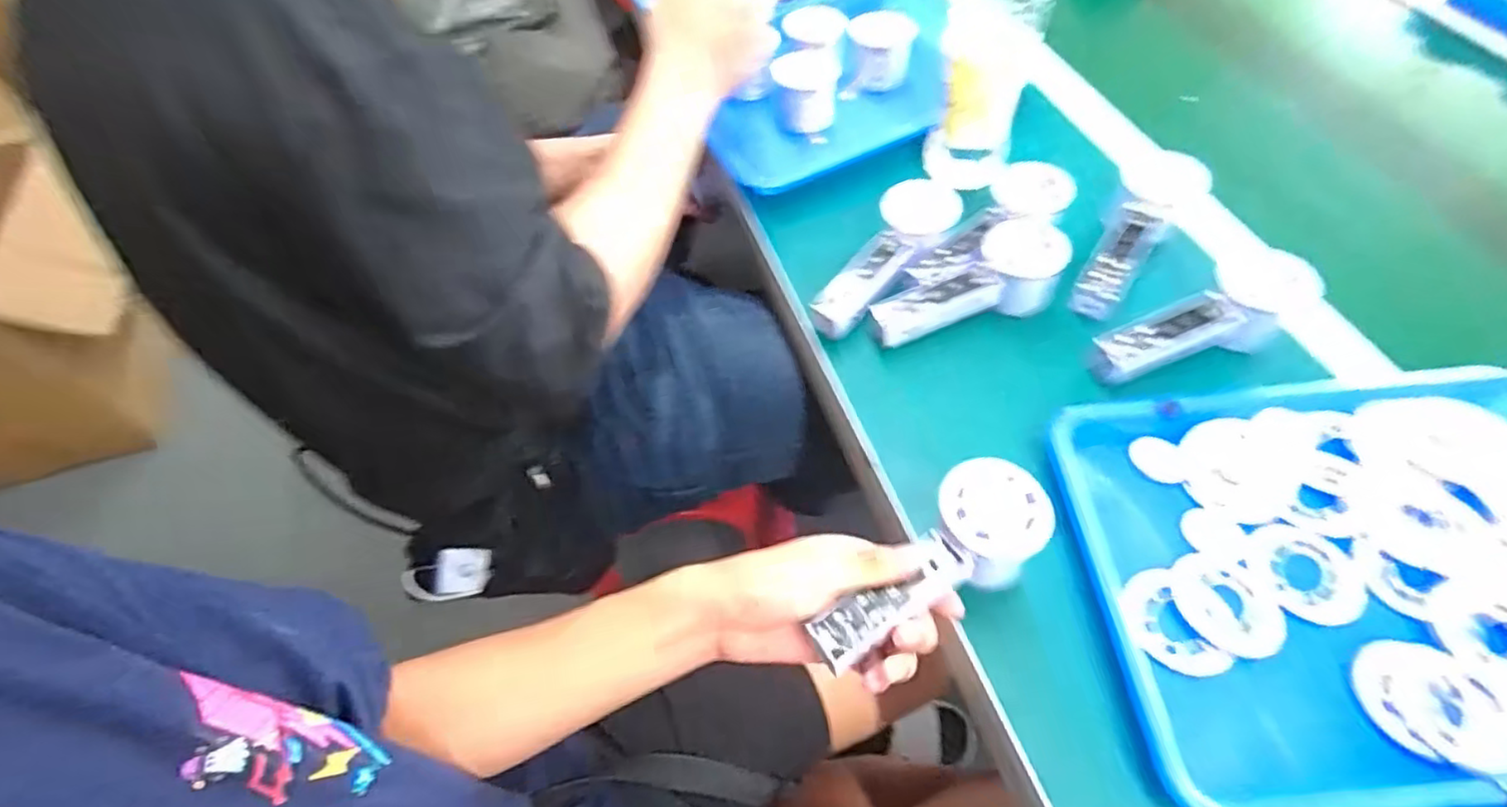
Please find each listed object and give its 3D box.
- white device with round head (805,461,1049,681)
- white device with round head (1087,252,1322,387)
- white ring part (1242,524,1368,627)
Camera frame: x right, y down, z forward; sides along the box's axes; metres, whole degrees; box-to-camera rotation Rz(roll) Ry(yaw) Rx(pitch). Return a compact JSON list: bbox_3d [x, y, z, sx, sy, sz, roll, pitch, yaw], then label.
[{"bbox_3d":[0.104,0.093,0.384,0.147,0.051,0.059,-35,61,-5],"label":"white device with round head"},{"bbox_3d":[0.328,-0.062,0.498,0.157,0.046,0.060,-25,59,4],"label":"white device with round head"},{"bbox_3d":[0.345,0.105,0.414,0.057,0.004,0.063,-21,59,-9],"label":"white ring part"}]

